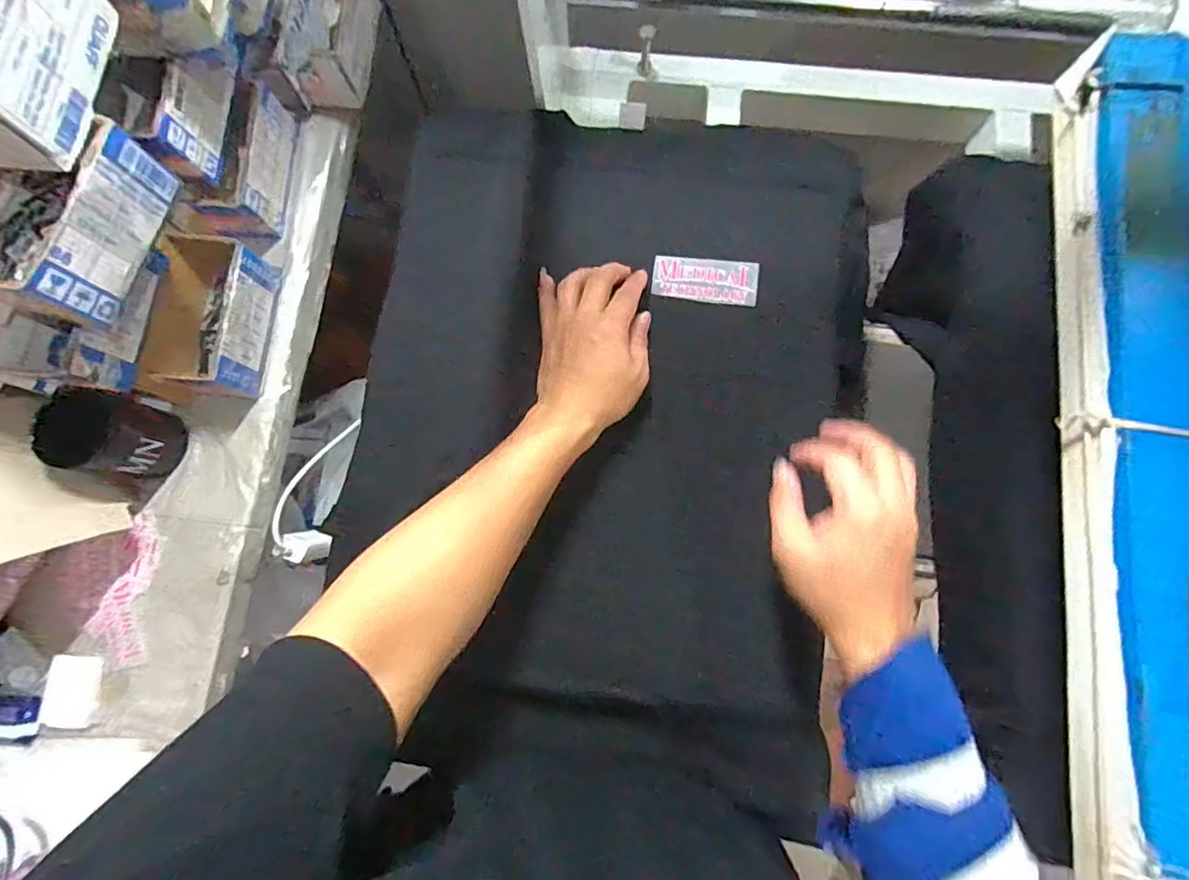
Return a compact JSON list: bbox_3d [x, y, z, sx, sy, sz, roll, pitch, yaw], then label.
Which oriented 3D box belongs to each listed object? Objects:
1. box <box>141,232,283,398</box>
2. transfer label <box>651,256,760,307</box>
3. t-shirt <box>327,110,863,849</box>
[{"bbox_3d":[-0.423,-0.134,0.595,0.105,0.079,0.161,7,80,2],"label":"box"},{"bbox_3d":[0.101,-0.146,0.491,0.094,0.004,0.041,7,83,0],"label":"transfer label"},{"bbox_3d":[0.013,-0.028,0.461,0.415,0.051,0.571,10,80,3],"label":"t-shirt"}]

